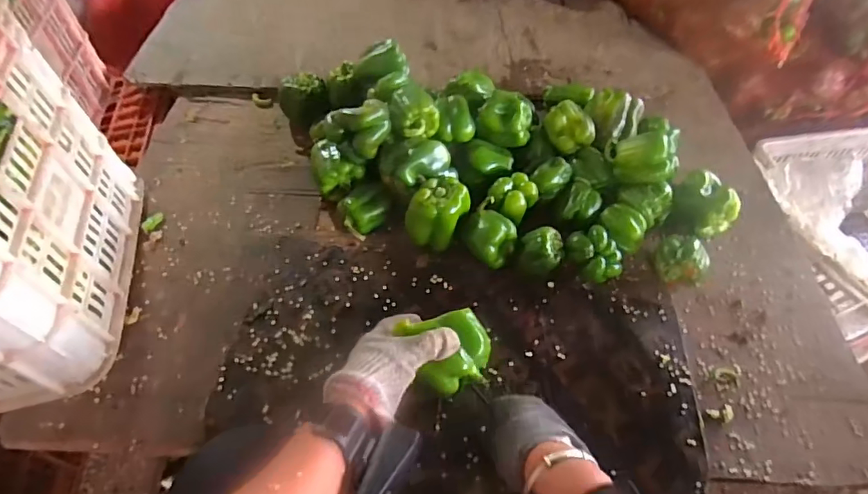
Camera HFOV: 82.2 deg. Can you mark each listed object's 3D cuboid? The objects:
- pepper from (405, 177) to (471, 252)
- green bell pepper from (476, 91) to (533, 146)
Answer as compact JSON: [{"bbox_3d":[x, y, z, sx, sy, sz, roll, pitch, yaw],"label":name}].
[{"bbox_3d":[0.005,-0.046,0.686,0.073,0.063,0.080,17,53,9],"label":"pepper"},{"bbox_3d":[0.110,-0.197,0.751,0.081,0.061,0.071,18,53,10],"label":"green bell pepper"}]

